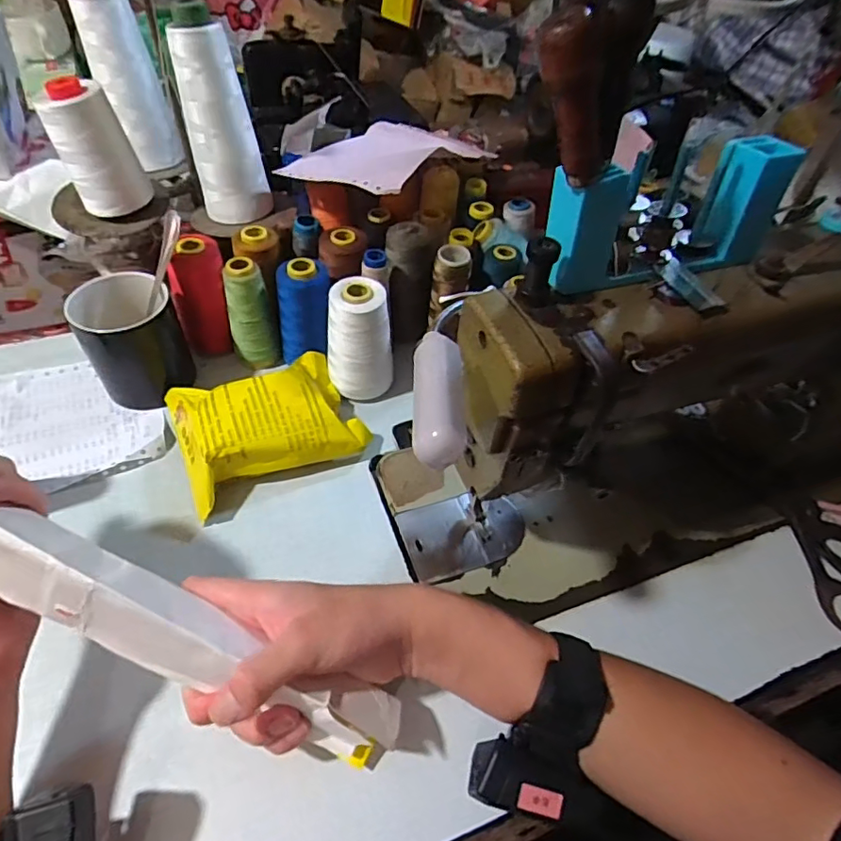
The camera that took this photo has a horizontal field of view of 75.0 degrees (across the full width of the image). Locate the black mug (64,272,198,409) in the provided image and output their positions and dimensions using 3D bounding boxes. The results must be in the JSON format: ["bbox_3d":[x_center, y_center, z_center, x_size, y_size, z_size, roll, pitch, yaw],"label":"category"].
[{"bbox_3d":[-0.255,-0.071,0.488,0.073,0.092,0.077,2,49,-2],"label":"black mug"}]

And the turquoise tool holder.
[{"bbox_3d":[0.130,-0.109,0.290,0.142,0.059,0.033,-13,51,-15],"label":"turquoise tool holder"}]

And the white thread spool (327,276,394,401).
[{"bbox_3d":[-0.055,-0.069,0.492,0.056,0.098,0.054,2,49,-2],"label":"white thread spool"}]

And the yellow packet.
[{"bbox_3d":[-0.134,-0.002,0.472,0.144,0.053,0.123,-21,53,-21],"label":"yellow packet"}]

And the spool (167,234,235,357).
[{"bbox_3d":[-0.206,-0.114,0.521,0.048,0.103,0.048,-15,52,-16],"label":"spool"}]

